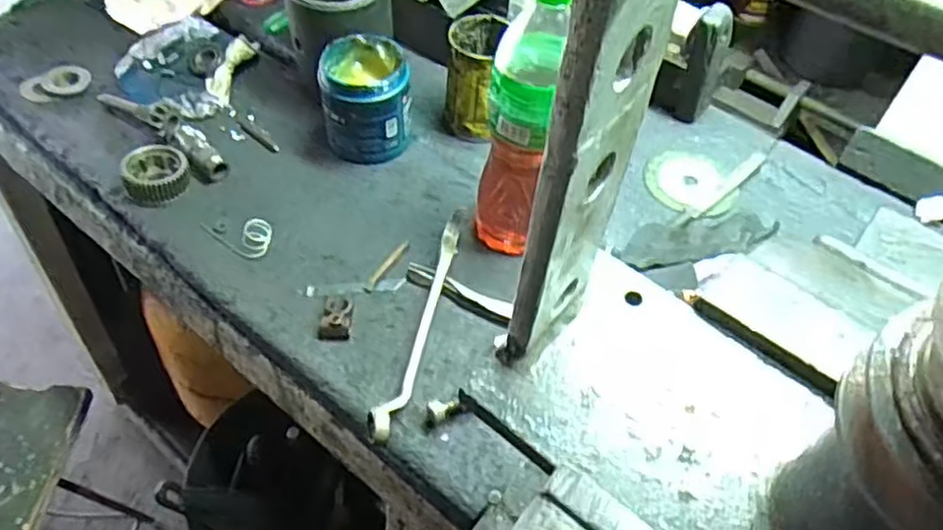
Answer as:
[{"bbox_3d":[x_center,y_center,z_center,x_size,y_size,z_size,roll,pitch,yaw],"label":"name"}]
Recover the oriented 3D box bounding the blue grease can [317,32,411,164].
[{"bbox_3d":[-0.111,-0.169,0.746,0.091,0.105,0.088,-2,51,-7],"label":"blue grease can"}]

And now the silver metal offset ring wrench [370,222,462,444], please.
[{"bbox_3d":[-0.046,0.052,0.620,0.023,0.036,0.221,14,50,5],"label":"silver metal offset ring wrench"}]

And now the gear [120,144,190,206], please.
[{"bbox_3d":[-0.322,-0.093,0.726,0.061,0.033,0.063,-14,53,-17],"label":"gear"}]

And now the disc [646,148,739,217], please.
[{"bbox_3d":[0.243,-0.092,0.778,0.097,0.004,0.098,3,50,-4],"label":"disc"}]

